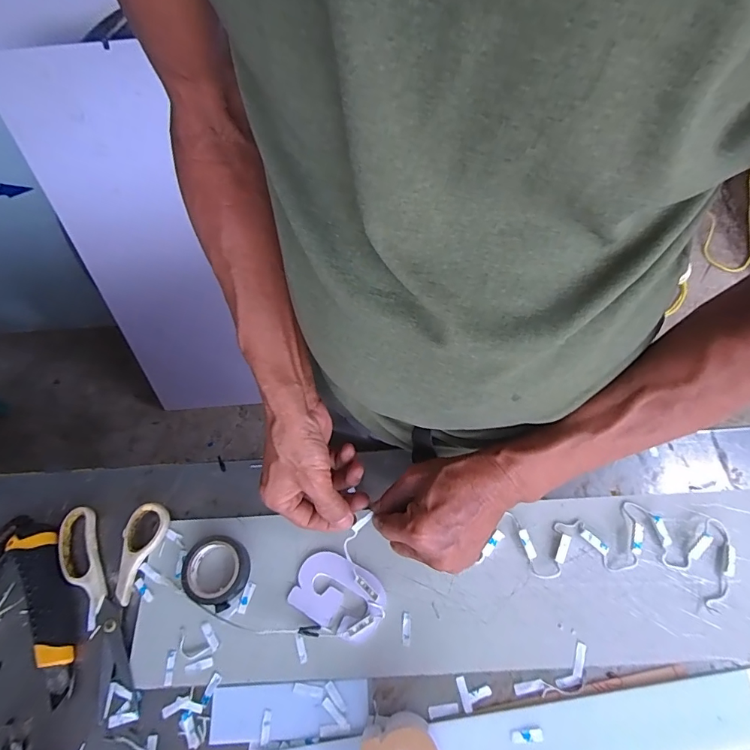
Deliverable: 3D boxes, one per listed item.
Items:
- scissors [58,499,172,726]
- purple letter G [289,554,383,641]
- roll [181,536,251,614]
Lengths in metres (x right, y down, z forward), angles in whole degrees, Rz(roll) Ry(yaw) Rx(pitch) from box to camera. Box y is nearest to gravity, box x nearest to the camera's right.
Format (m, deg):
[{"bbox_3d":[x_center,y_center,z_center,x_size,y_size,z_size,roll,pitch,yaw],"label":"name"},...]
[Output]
[{"bbox_3d":[-0.257,0.210,0.405,0.106,0.013,0.169,-4,64,1],"label":"scissors"},{"bbox_3d":[-0.033,0.200,0.397,0.084,0.011,0.057,22,67,13],"label":"purple letter G"},{"bbox_3d":[-0.150,0.183,0.409,0.056,0.020,0.057,-1,64,3],"label":"roll"}]

